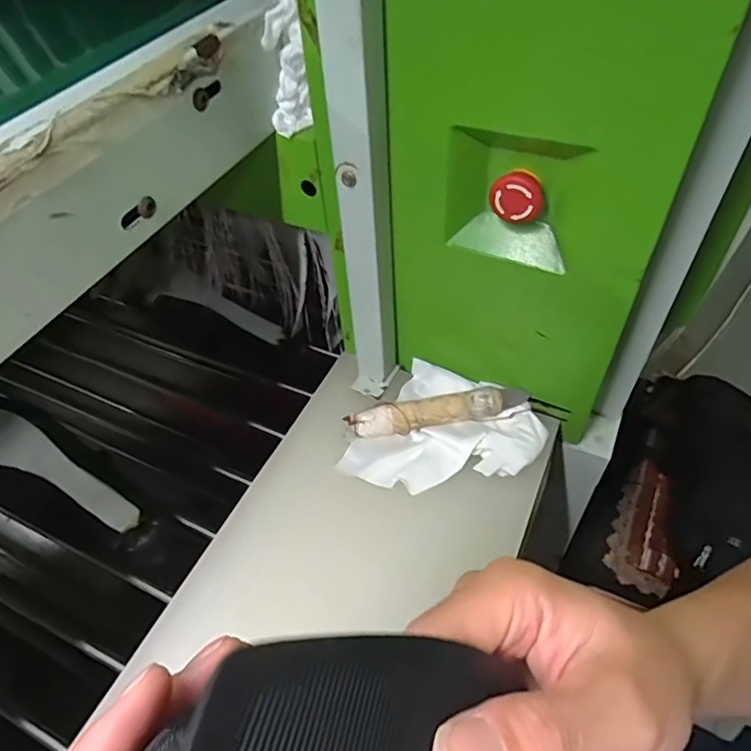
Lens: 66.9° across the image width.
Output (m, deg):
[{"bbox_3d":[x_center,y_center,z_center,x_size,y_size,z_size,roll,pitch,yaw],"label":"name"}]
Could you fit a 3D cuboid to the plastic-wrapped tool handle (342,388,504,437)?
[{"bbox_3d":[0.048,0.037,0.540,0.145,0.025,0.024,-7,50,-2],"label":"plastic-wrapped tool handle"}]

